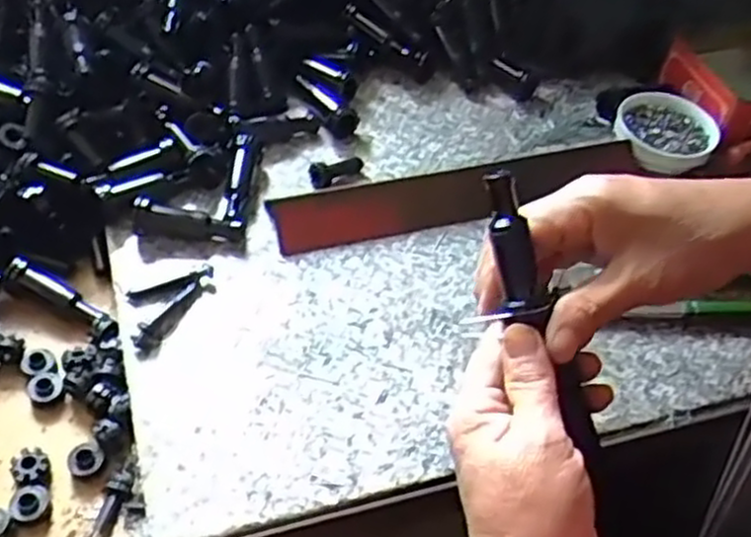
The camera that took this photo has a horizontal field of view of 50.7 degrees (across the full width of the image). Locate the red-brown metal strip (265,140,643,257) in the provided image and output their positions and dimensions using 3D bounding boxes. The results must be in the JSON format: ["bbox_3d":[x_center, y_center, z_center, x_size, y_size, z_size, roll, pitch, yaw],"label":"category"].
[{"bbox_3d":[0.061,-0.049,0.528,0.256,0.009,0.035,-12,97,-16],"label":"red-brown metal strip"}]

